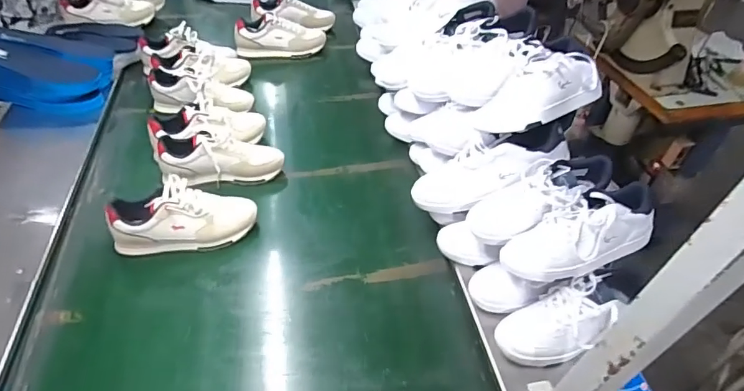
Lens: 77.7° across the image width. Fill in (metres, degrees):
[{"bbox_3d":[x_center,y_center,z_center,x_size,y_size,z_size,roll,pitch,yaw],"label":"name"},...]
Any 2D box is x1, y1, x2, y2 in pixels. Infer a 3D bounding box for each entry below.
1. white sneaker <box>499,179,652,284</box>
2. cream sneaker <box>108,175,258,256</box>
[{"bbox_3d":[0.352,0.071,0.779,0.267,0.111,0.100,-23,48,-2],"label":"white sneaker"},{"bbox_3d":[-0.380,0.042,0.937,0.274,0.114,0.109,-2,44,-6],"label":"cream sneaker"}]

